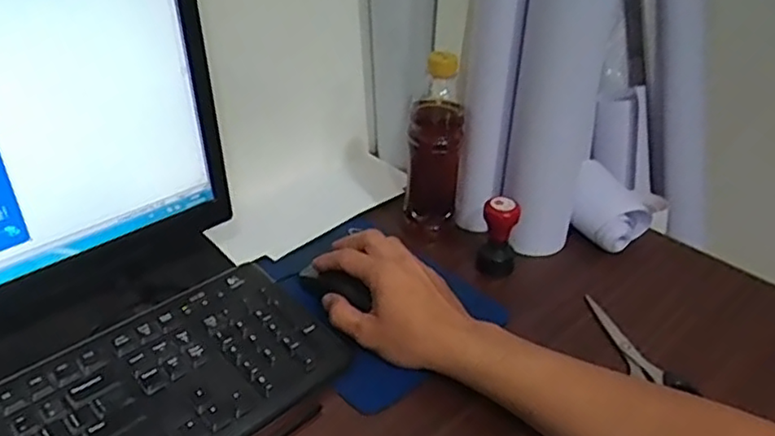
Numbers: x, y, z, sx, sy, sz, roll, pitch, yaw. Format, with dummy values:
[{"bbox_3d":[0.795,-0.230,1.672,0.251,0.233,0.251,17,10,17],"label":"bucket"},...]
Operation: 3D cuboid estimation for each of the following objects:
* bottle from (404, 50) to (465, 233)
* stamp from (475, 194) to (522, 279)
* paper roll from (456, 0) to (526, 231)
[{"bbox_3d":[0.049,-0.077,0.655,0.055,0.176,0.051,9,34,10],"label":"bottle"},{"bbox_3d":[0.107,0.018,0.624,0.038,0.076,0.031,11,34,13],"label":"stamp"},{"bbox_3d":[0.100,-0.150,0.619,0.054,0.347,0.050,5,33,5],"label":"paper roll"}]

